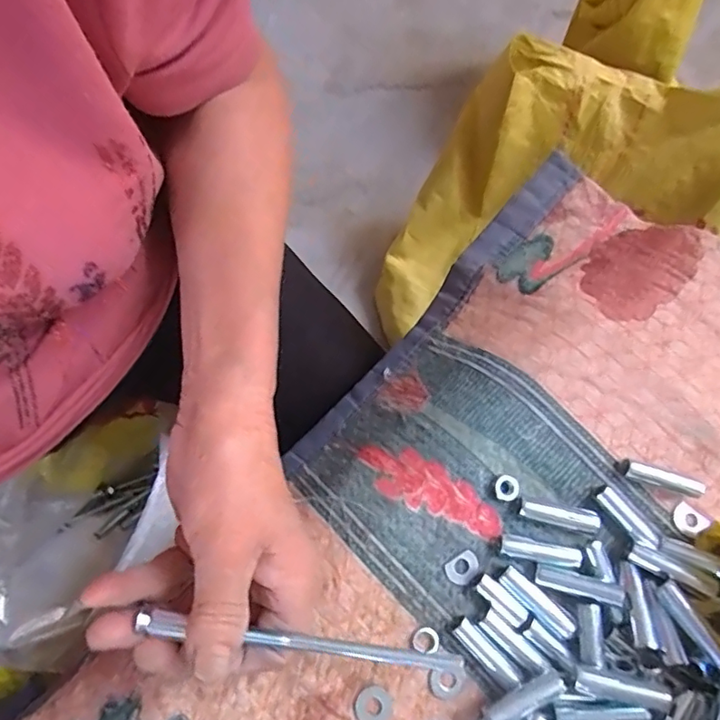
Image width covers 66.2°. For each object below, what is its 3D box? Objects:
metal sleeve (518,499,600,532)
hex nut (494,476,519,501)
[{"bbox_3d":[0.108,0.084,0.300,0.042,0.008,0.010,11,75,-1],"label":"metal sleeve"},{"bbox_3d":[0.081,0.071,0.305,0.013,0.007,0.013,0,76,-3],"label":"hex nut"}]

